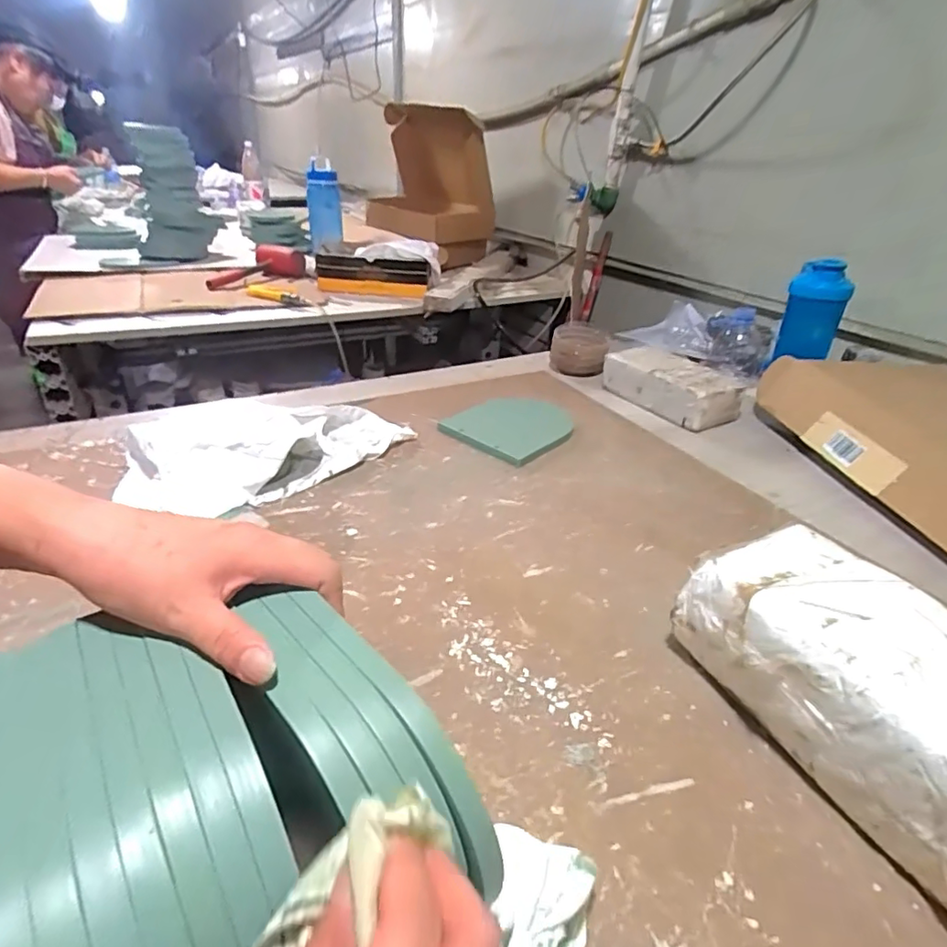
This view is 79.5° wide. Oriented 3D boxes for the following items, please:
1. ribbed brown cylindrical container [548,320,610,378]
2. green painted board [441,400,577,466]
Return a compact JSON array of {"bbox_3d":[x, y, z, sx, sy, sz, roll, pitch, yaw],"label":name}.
[{"bbox_3d":[0.190,-0.229,1.046,0.098,0.073,0.112,6,30,5],"label":"ribbed brown cylindrical container"},{"bbox_3d":[0.060,-0.071,0.815,0.154,0.014,0.176,27,38,34],"label":"green painted board"}]

